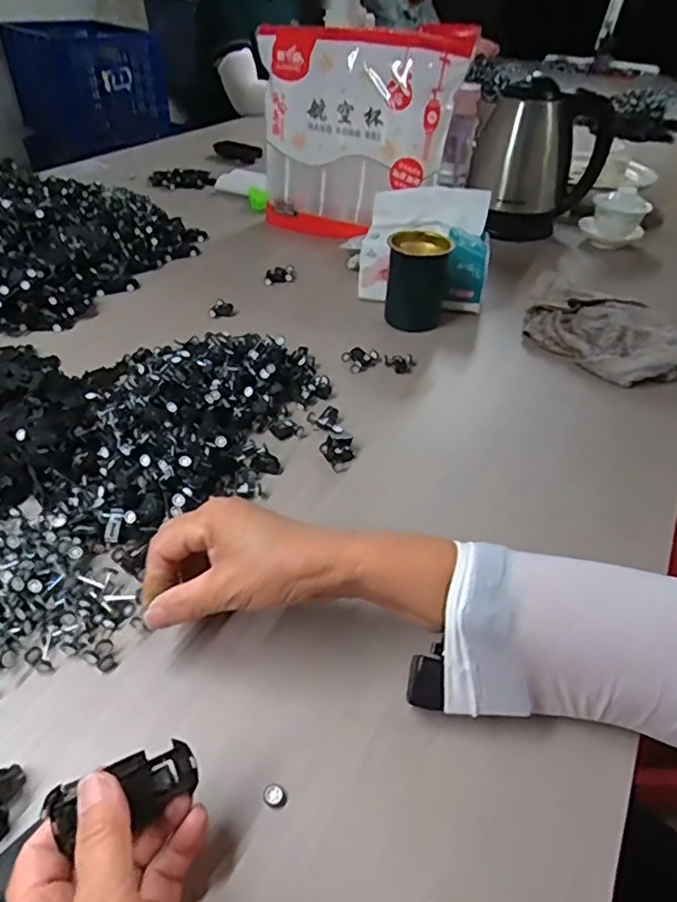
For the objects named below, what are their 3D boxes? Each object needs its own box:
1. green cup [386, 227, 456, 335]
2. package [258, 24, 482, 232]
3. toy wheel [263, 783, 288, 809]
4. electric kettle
[{"bbox_3d":[0.097,-0.212,0.737,0.068,0.095,0.067,2,40,-2],"label":"green cup"},{"bbox_3d":[0.019,-0.469,0.905,0.296,0.282,0.108,27,46,25],"label":"package"},{"bbox_3d":[-0.034,0.187,0.325,0.014,0.004,0.011,25,45,23],"label":"toy wheel"},{"bbox_3d":[0.331,-0.480,0.989,0.210,0.223,0.185,11,41,8],"label":"electric kettle"}]

